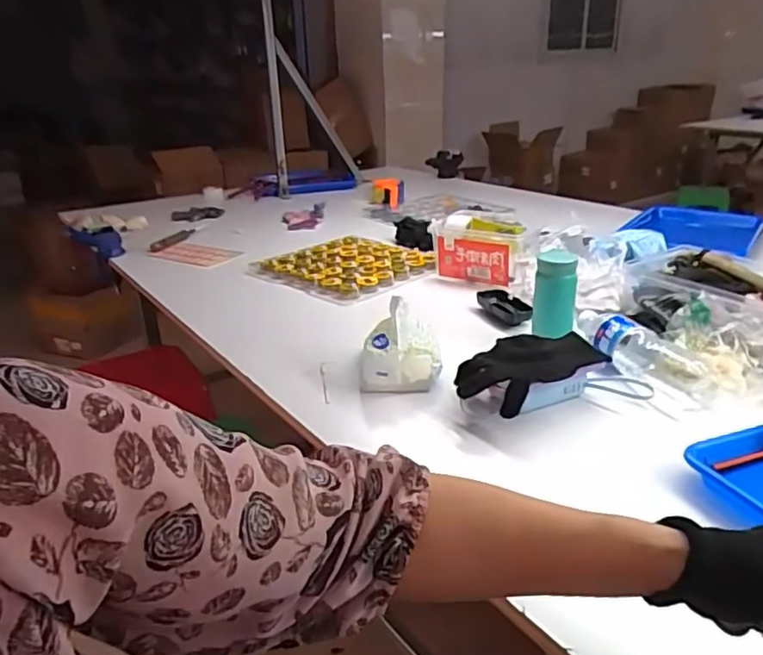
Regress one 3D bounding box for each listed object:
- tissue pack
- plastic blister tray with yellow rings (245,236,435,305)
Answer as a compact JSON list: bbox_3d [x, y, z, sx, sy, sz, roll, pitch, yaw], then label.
[{"bbox_3d":[0.029,0.015,0.808,0.097,0.096,0.112,1,23,7],"label":"tissue pack"},{"bbox_3d":[-0.062,-0.126,1.236,0.290,0.030,0.274,17,29,38],"label":"plastic blister tray with yellow rings"}]

